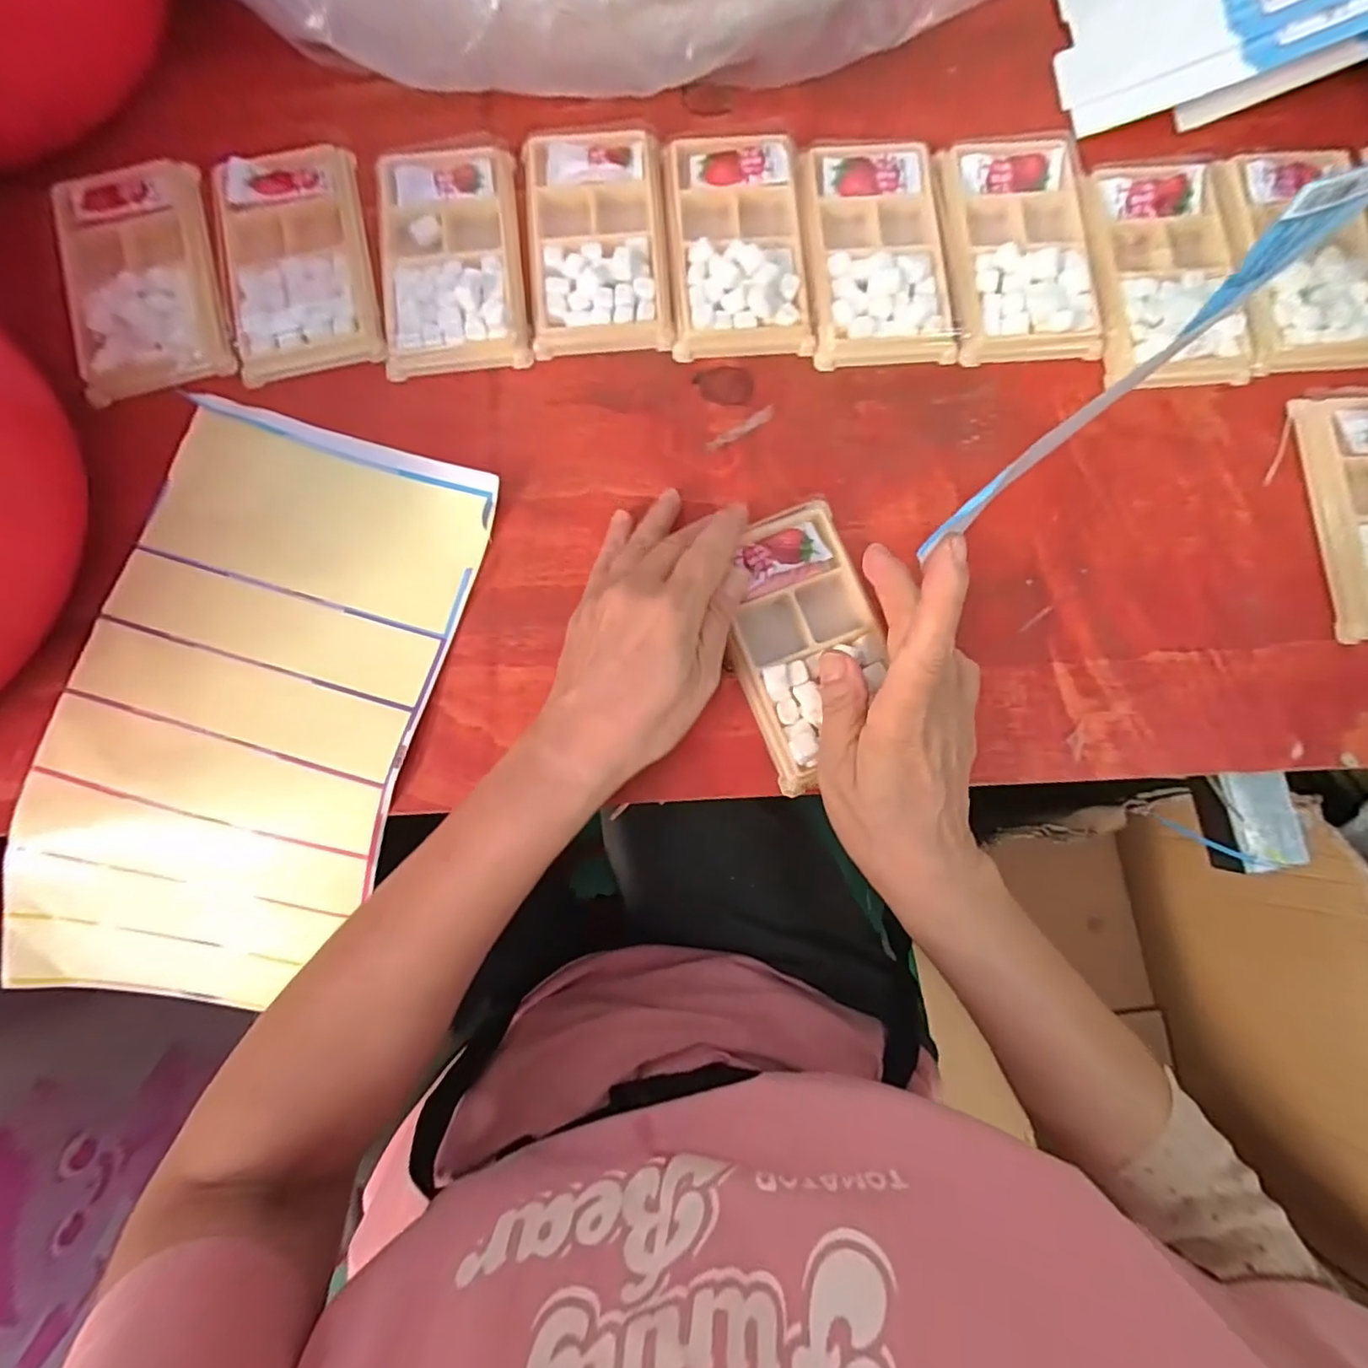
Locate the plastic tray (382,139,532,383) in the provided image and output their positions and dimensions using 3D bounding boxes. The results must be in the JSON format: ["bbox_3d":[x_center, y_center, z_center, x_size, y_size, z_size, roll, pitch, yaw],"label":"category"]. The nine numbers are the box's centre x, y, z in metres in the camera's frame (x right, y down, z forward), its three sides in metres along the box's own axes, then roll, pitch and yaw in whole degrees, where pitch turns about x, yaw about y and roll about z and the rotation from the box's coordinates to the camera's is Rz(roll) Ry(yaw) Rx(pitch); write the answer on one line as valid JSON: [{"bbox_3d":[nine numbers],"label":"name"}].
[{"bbox_3d":[-0.132,-0.243,0.341,0.077,0.014,0.131,-6,82,-1],"label":"plastic tray"}]

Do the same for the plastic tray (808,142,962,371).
[{"bbox_3d":[0.113,-0.249,0.341,0.077,0.015,0.131,-3,82,-1],"label":"plastic tray"}]

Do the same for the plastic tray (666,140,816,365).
[{"bbox_3d":[0.032,-0.252,0.342,0.077,0.015,0.130,-2,82,-1],"label":"plastic tray"}]

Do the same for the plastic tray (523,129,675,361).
[{"bbox_3d":[-0.049,-0.254,0.344,0.077,0.011,0.129,-4,82,-1],"label":"plastic tray"}]

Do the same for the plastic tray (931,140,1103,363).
[{"bbox_3d":[0.194,-0.247,0.340,0.084,0.012,0.136,-6,84,-1],"label":"plastic tray"}]

